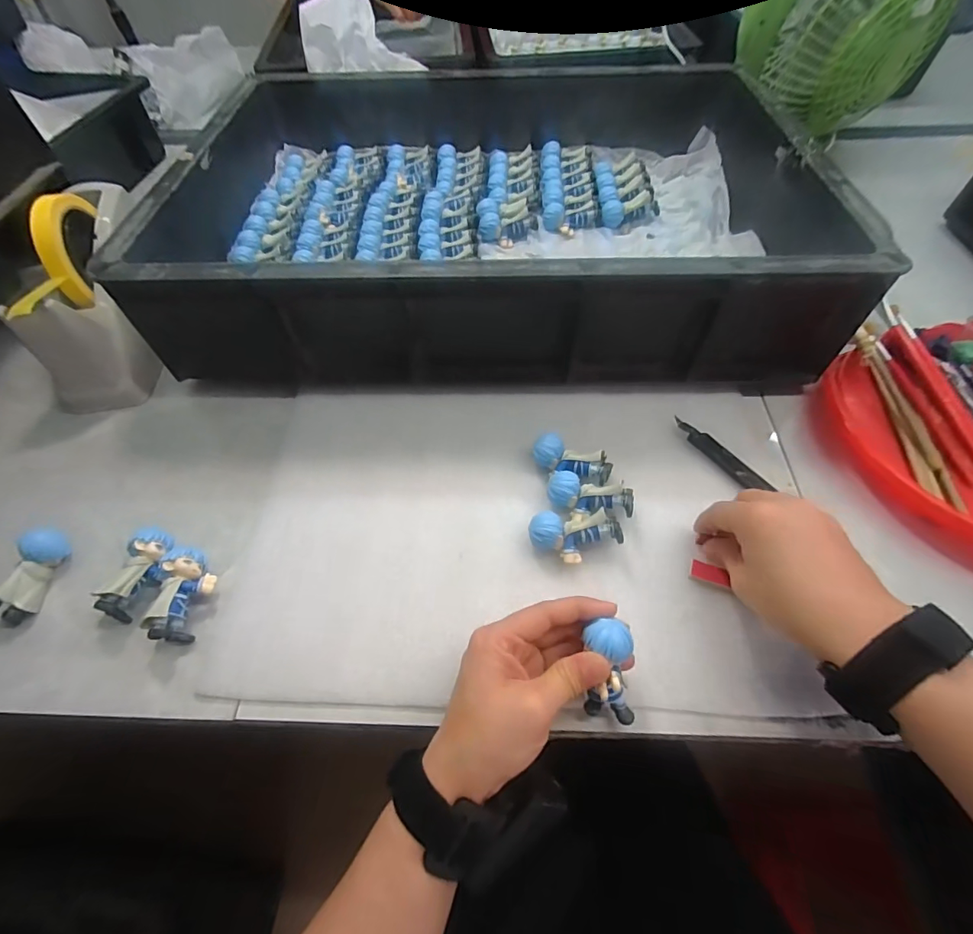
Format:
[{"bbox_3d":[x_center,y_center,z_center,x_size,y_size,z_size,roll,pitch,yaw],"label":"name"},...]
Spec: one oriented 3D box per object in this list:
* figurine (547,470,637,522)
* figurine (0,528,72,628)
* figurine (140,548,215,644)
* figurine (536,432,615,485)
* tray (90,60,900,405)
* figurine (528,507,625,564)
[{"bbox_3d":[0.077,0.026,0.349,0.062,0.025,0.029,11,59,10],"label":"figurine"},{"bbox_3d":[-0.324,0.076,0.330,0.025,0.028,0.066,10,59,9],"label":"figurine"},{"bbox_3d":[-0.206,0.086,0.318,0.028,0.029,0.061,-6,58,-1],"label":"figurine"},{"bbox_3d":[0.067,-0.004,0.366,0.060,0.026,0.025,24,62,17],"label":"figurine"},{"bbox_3d":[0.008,-0.271,0.477,0.566,0.122,0.397,-1,58,3],"label":"tray"},{"bbox_3d":[0.062,0.051,0.333,0.062,0.026,0.031,-1,58,2],"label":"figurine"}]

